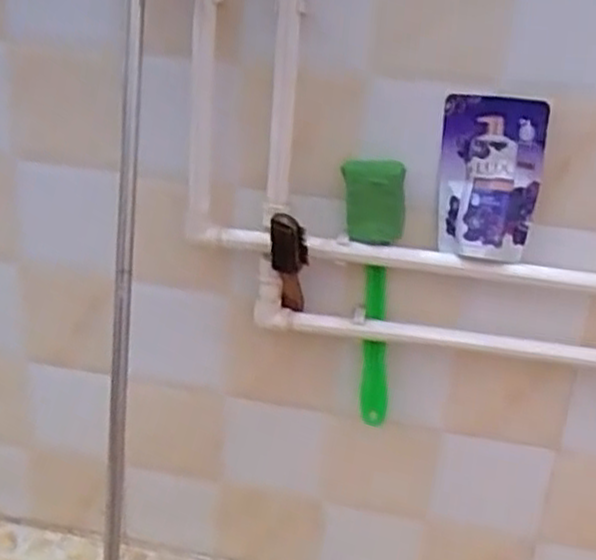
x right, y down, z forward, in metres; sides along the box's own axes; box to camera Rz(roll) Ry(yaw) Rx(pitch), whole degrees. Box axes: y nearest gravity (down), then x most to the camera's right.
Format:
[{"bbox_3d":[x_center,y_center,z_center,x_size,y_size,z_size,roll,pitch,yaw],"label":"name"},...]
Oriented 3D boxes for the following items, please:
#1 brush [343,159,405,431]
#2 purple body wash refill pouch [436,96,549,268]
[{"bbox_3d":[0.094,0.025,0.978,0.073,0.348,0.054,0,15,3],"label":"brush"},{"bbox_3d":[0.228,-0.120,0.923,0.120,0.180,0.039,5,16,20],"label":"purple body wash refill pouch"}]

